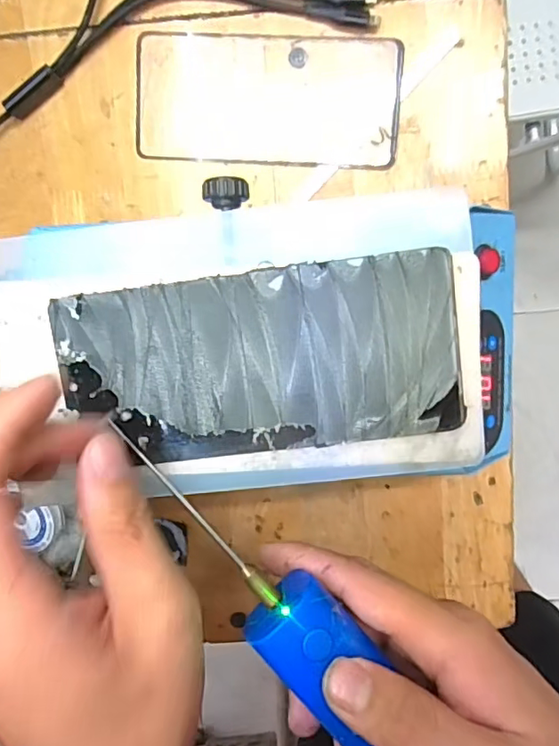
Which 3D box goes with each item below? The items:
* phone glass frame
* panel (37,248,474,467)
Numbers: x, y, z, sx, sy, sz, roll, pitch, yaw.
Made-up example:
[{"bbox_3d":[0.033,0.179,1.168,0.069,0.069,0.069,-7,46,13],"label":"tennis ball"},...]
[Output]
[{"bbox_3d":[-0.007,-0.160,0.316,0.152,0.006,0.069,3,99,1],"label":"phone glass frame"},{"bbox_3d":[-0.008,-0.003,0.206,0.149,0.004,0.069,-7,99,3],"label":"panel"}]

